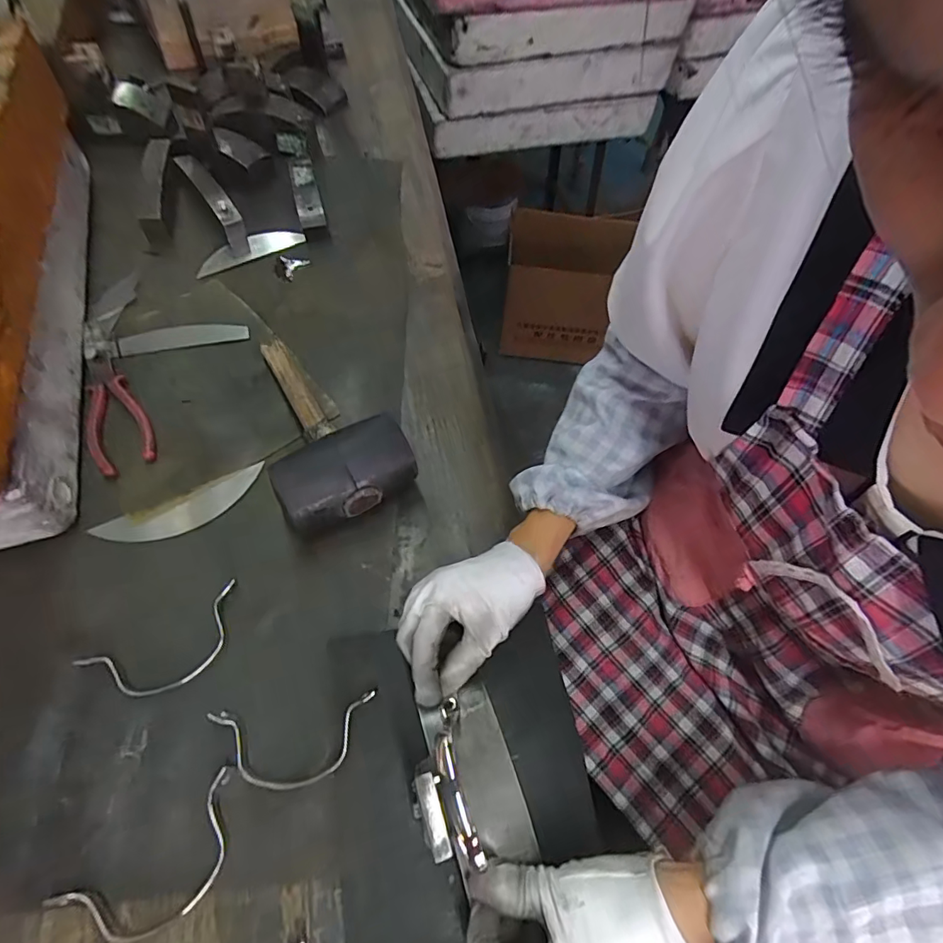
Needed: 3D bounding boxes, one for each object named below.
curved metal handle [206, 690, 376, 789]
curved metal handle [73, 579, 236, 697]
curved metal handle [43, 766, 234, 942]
[{"bbox_3d":[-0.132,0.200,0.367,0.124,0.014,0.055,-5,63,-5],"label":"curved metal handle"},{"bbox_3d":[-0.237,0.140,0.393,0.119,0.011,0.056,-31,67,-17],"label":"curved metal handle"},{"bbox_3d":[-0.206,0.266,0.332,0.123,0.016,0.059,-34,68,-18],"label":"curved metal handle"}]

